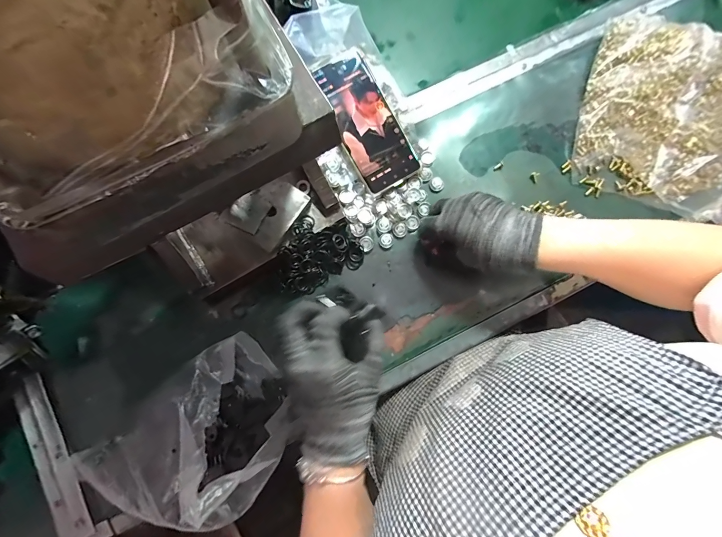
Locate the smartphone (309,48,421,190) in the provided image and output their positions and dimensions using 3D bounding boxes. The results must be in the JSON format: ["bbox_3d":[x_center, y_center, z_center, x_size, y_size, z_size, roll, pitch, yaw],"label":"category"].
[{"bbox_3d":[0.008,-0.179,0.400,0.074,0.011,0.161,-28,95,-5],"label":"smartphone"}]

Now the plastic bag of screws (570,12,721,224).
[{"bbox_3d":[0.392,-0.198,0.412,0.200,0.044,0.242,16,83,1],"label":"plastic bag of screws"}]

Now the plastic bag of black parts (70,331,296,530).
[{"bbox_3d":[-0.162,0.182,0.333,0.190,0.065,0.147,-44,85,-6],"label":"plastic bag of black parts"}]

